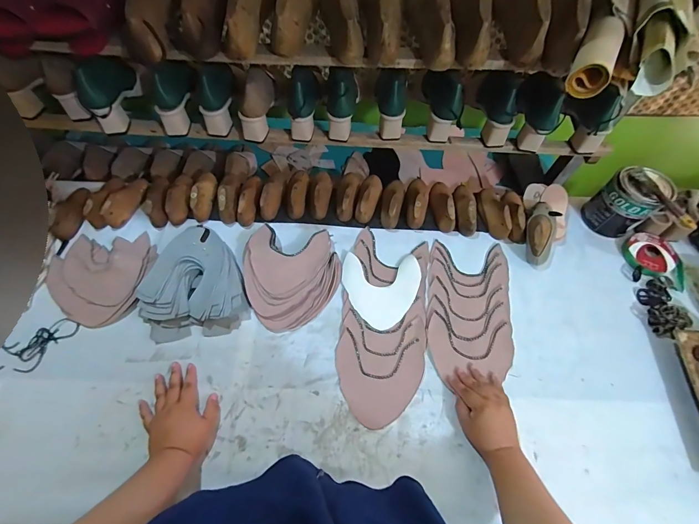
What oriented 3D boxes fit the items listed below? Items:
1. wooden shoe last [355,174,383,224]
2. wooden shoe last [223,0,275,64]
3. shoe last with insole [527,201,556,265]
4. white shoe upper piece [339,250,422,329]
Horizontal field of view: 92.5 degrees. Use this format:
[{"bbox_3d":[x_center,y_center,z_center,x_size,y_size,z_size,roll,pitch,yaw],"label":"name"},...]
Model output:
[{"bbox_3d":[0.046,-0.159,0.797,0.052,0.046,0.137,14,65,7],"label":"wooden shoe last"},{"bbox_3d":[-0.177,-0.452,0.592,0.057,0.082,0.215,7,64,3],"label":"wooden shoe last"},{"bbox_3d":[0.423,-0.069,0.739,0.064,0.059,0.146,19,65,9],"label":"shoe last with insole"},{"bbox_3d":[0.071,0.059,0.705,0.163,0.010,0.158,-2,64,-1],"label":"white shoe upper piece"}]

